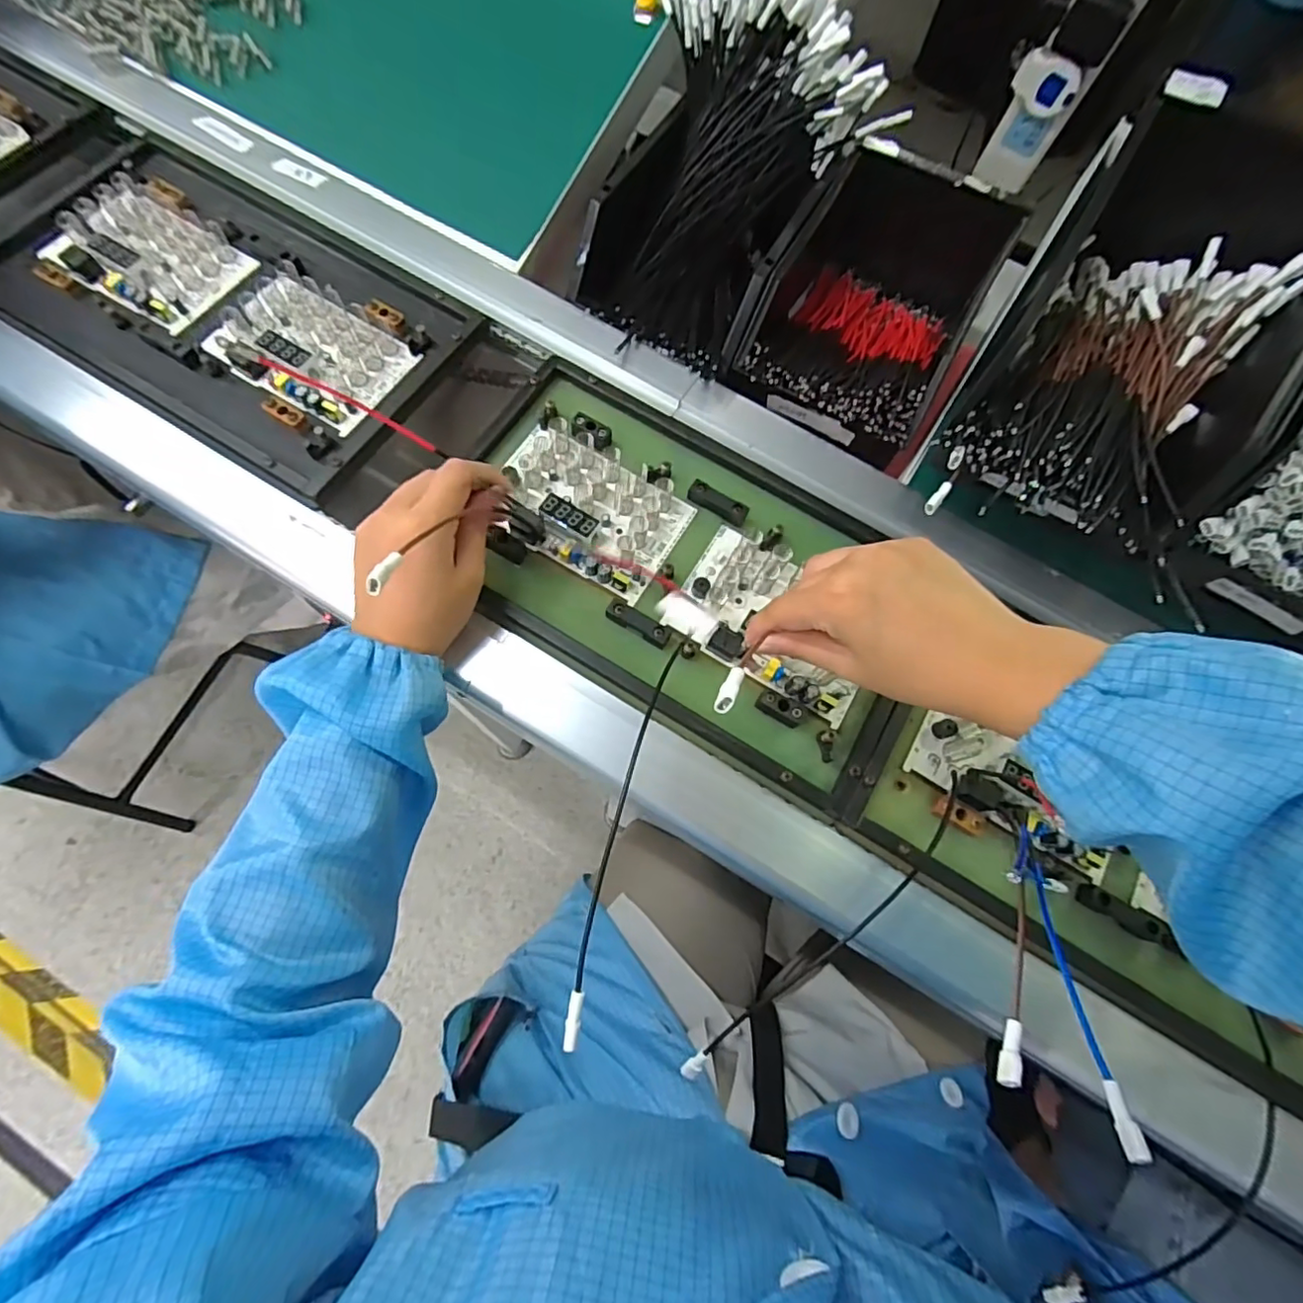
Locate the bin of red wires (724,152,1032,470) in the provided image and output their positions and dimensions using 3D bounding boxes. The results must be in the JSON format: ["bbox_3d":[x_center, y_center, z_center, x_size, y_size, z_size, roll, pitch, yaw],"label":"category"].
[{"bbox_3d":[0.186,-0.300,0.521,0.166,0.105,0.259,28,72,3],"label":"bin of red wires"}]

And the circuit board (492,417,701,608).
[{"bbox_3d":[-0.045,-0.104,0.419,0.131,0.023,0.093,28,76,6],"label":"circuit board"}]

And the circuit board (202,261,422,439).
[{"bbox_3d":[-0.264,-0.236,0.448,0.140,0.018,0.092,34,72,5],"label":"circuit board"}]

